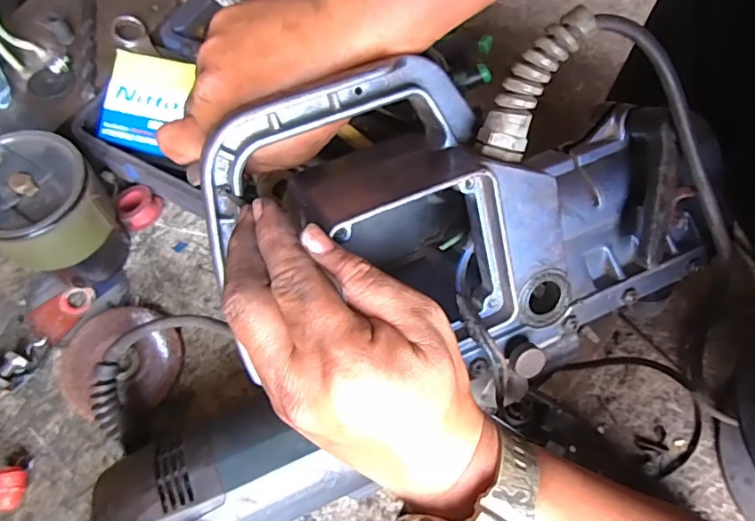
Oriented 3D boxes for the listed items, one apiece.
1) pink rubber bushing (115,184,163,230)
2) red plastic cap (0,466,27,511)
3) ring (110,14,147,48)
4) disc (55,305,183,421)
[{"bbox_3d":[-0.216,-0.049,0.480,0.034,0.027,0.035,0,65,0],"label":"pink rubber bushing"},{"bbox_3d":[-0.266,0.165,0.381,0.020,0.021,0.029,3,65,2],"label":"red plastic cap"},{"bbox_3d":[-0.220,-0.203,0.466,0.028,0.006,0.034,8,73,-23],"label":"ring"},{"bbox_3d":[-0.208,0.081,0.422,0.095,0.016,0.086,1,65,1],"label":"disc"}]

